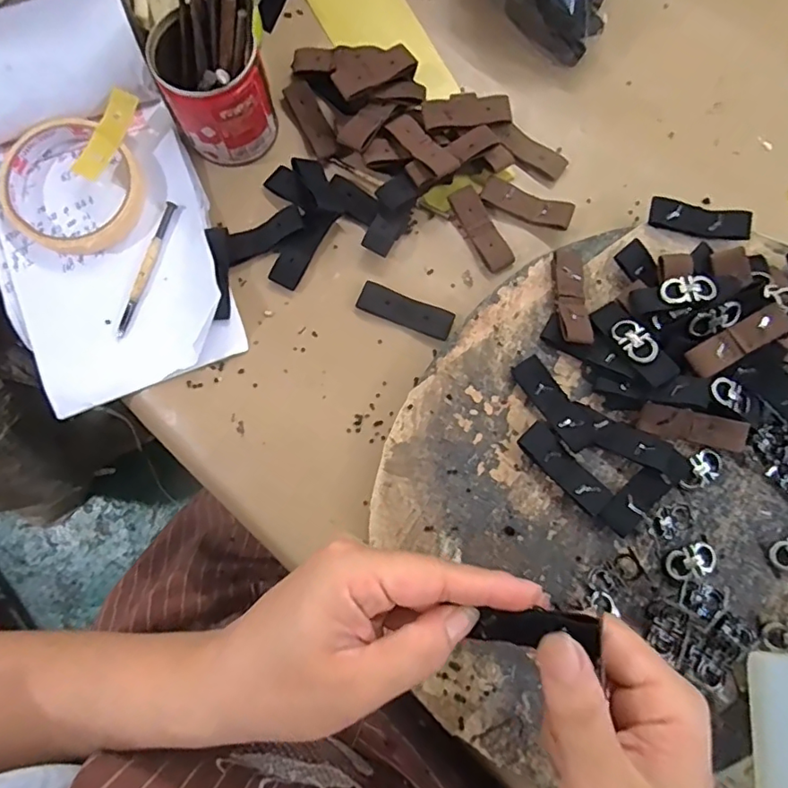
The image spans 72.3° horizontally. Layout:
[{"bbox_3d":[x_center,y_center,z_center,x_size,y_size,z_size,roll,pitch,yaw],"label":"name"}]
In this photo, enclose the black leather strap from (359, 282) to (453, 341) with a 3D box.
[{"bbox_3d":[0.008,-0.056,0.360,0.063,0.004,0.021,22,79,4],"label":"black leather strap"}]

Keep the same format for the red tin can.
[{"bbox_3d":[-0.113,-0.192,0.347,0.067,0.066,0.060,-2,78,-1],"label":"red tin can"}]

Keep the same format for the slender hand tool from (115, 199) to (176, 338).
[{"bbox_3d":[-0.162,-0.081,0.351,0.007,0.006,0.095,18,79,3],"label":"slender hand tool"}]

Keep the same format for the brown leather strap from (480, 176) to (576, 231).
[{"bbox_3d":[0.090,-0.128,0.369,0.061,0.012,0.018,23,79,4],"label":"brown leather strap"}]

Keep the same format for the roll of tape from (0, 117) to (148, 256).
[{"bbox_3d":[-0.209,-0.134,0.351,0.089,0.019,0.082,0,78,-1],"label":"roll of tape"}]

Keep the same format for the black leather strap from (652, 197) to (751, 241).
[{"bbox_3d":[0.197,-0.113,0.347,0.062,0.004,0.020,11,94,5],"label":"black leather strap"}]

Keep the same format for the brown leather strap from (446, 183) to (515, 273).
[{"bbox_3d":[0.059,-0.112,0.370,0.019,0.008,0.064,-28,80,-6],"label":"brown leather strap"}]

